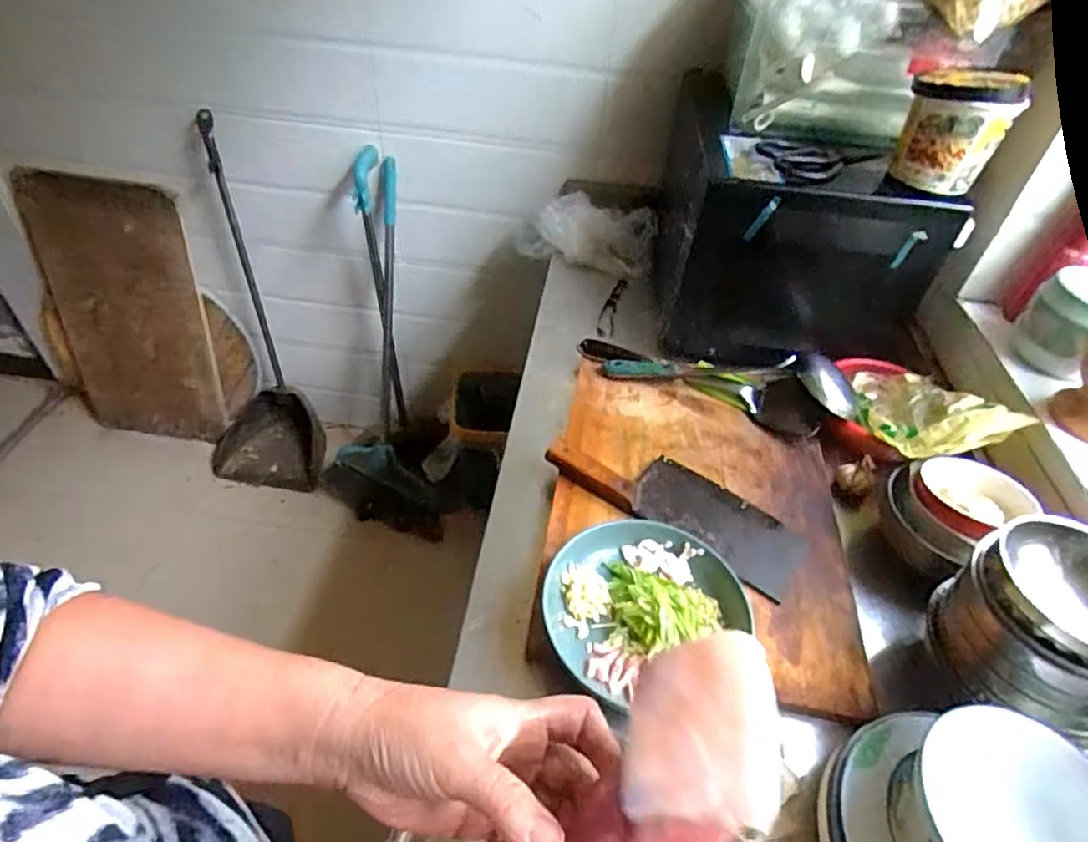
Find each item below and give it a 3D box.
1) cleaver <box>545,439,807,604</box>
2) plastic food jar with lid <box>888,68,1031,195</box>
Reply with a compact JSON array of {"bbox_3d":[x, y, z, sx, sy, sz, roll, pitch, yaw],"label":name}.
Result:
[{"bbox_3d":[0.151,0.081,0.691,0.285,0.029,0.100,27,48,25],"label":"cleaver"},{"bbox_3d":[0.466,-0.331,0.696,0.104,0.114,0.115,23,46,21],"label":"plastic food jar with lid"}]

